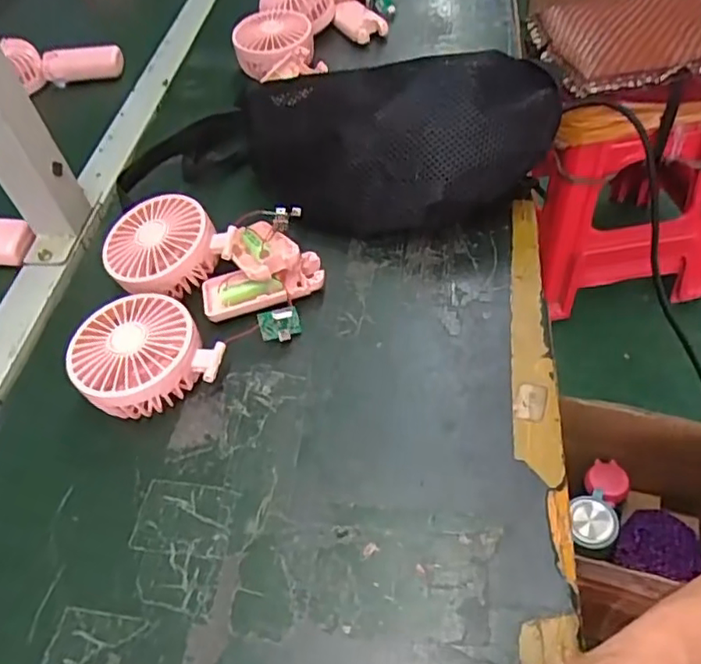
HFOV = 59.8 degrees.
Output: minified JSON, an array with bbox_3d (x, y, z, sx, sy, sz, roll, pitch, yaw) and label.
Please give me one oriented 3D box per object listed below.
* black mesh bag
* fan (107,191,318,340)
[{"bbox_3d":[-0.019,-0.159,0.517,0.366,0.107,0.127,8,54,15],"label":"black mesh bag"},{"bbox_3d":[-0.106,-0.060,0.483,0.168,0.048,0.106,14,56,19],"label":"fan"}]

